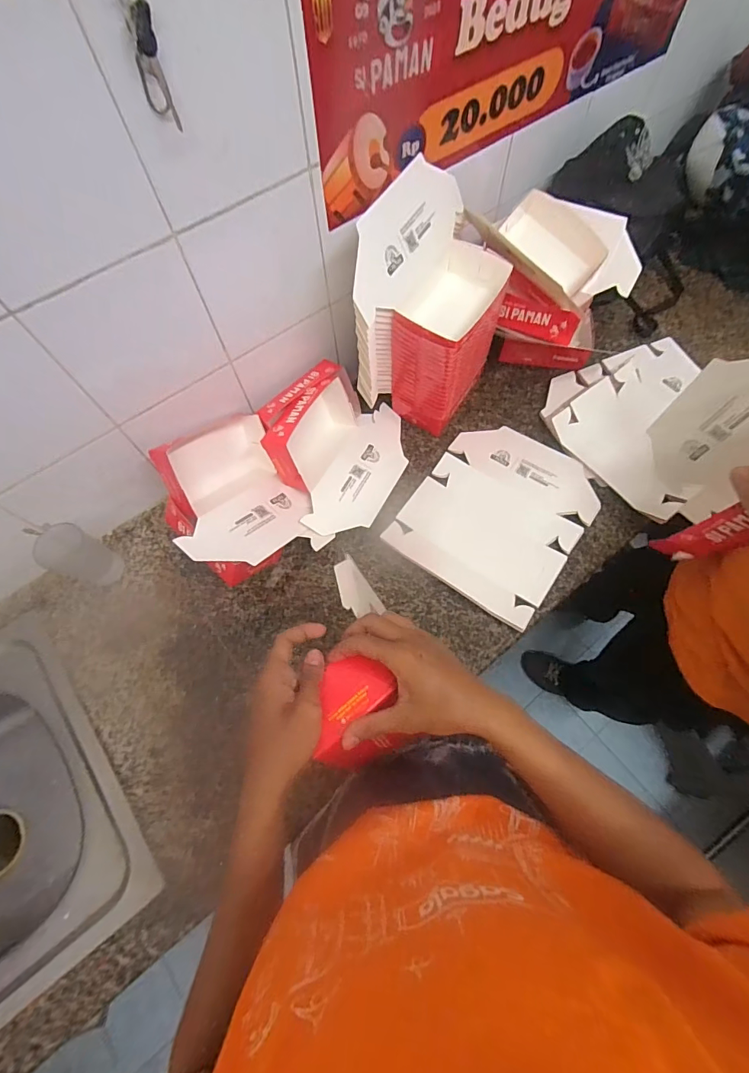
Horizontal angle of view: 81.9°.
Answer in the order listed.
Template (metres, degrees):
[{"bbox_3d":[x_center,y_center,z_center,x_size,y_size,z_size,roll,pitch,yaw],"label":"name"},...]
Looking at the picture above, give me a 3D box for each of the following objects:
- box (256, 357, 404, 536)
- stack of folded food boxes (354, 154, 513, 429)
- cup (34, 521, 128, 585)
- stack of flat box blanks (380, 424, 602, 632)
[{"bbox_3d":[-0.073,-0.168,0.793,0.232,0.145,0.287,26,71,12],"label":"box"},{"bbox_3d":[0.104,-0.377,0.736,0.177,0.341,0.264,23,70,11],"label":"stack of folded food boxes"},{"bbox_3d":[-0.490,0.038,0.730,0.068,0.151,0.070,16,69,9],"label":"cup"},{"bbox_3d":[0.226,-0.044,0.793,0.283,0.026,0.330,34,73,15],"label":"stack of flat box blanks"}]

